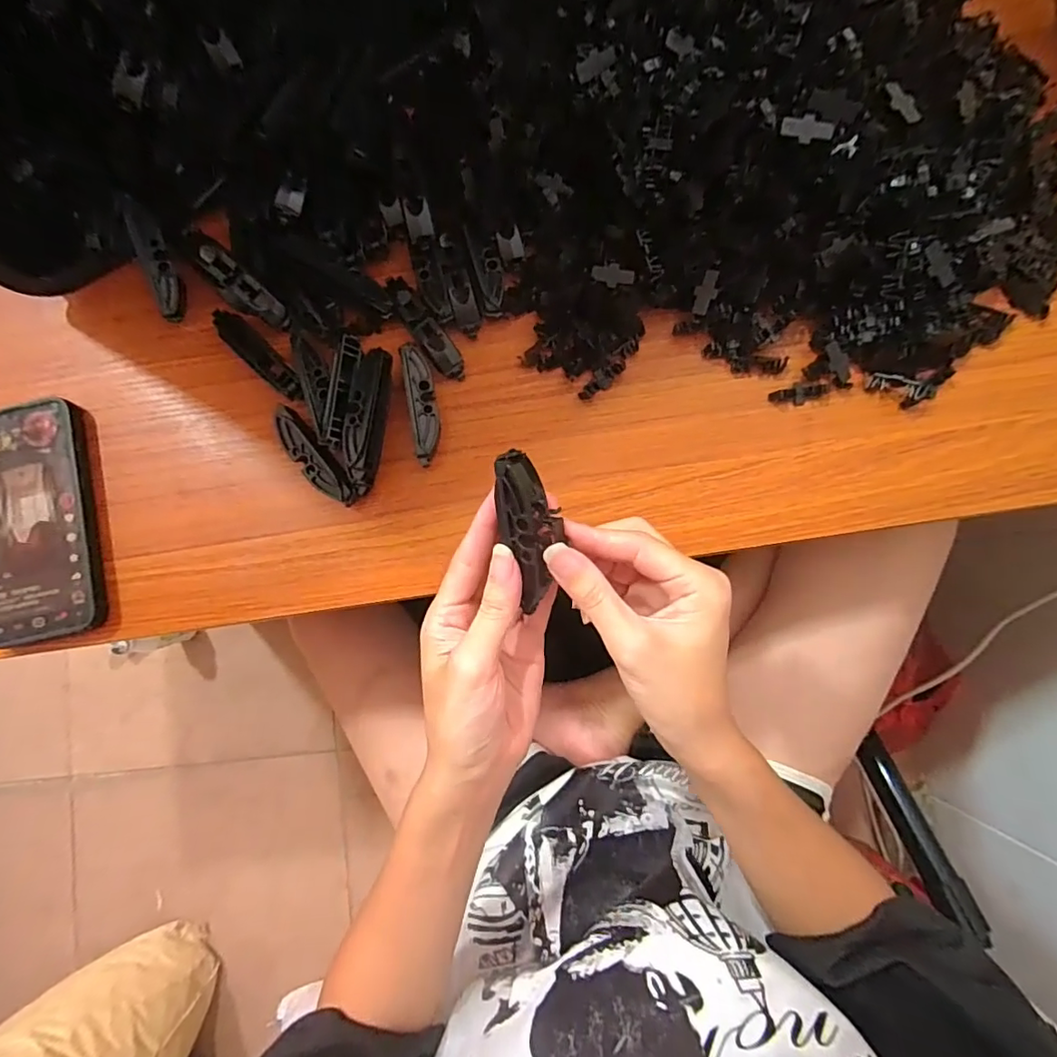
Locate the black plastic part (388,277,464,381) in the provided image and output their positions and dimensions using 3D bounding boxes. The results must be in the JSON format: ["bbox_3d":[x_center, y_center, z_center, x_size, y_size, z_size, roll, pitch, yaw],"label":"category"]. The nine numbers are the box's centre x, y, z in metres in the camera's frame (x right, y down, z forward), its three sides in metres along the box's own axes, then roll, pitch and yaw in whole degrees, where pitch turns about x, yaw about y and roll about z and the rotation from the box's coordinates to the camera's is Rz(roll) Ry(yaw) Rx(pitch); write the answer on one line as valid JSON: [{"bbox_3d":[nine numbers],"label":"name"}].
[{"bbox_3d":[-0.070,-0.134,0.355,0.017,0.016,0.079,-36,85,0],"label":"black plastic part"}]

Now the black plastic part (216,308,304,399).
[{"bbox_3d":[-0.180,-0.115,0.359,0.018,0.012,0.079,-44,85,0],"label":"black plastic part"}]

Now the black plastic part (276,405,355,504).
[{"bbox_3d":[-0.140,-0.046,0.355,0.023,0.018,0.077,-43,85,0],"label":"black plastic part"}]

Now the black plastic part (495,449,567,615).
[{"bbox_3d":[0.001,0.001,0.246,0.027,0.010,0.071,-9,102,3],"label":"black plastic part"}]

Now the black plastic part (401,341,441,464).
[{"bbox_3d":[-0.069,-0.083,0.351,0.018,0.019,0.081,-10,85,3],"label":"black plastic part"}]

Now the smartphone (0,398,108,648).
[{"bbox_3d":[-0.333,-0.004,0.362,0.083,0.016,0.156,-11,85,3],"label":"smartphone"}]

